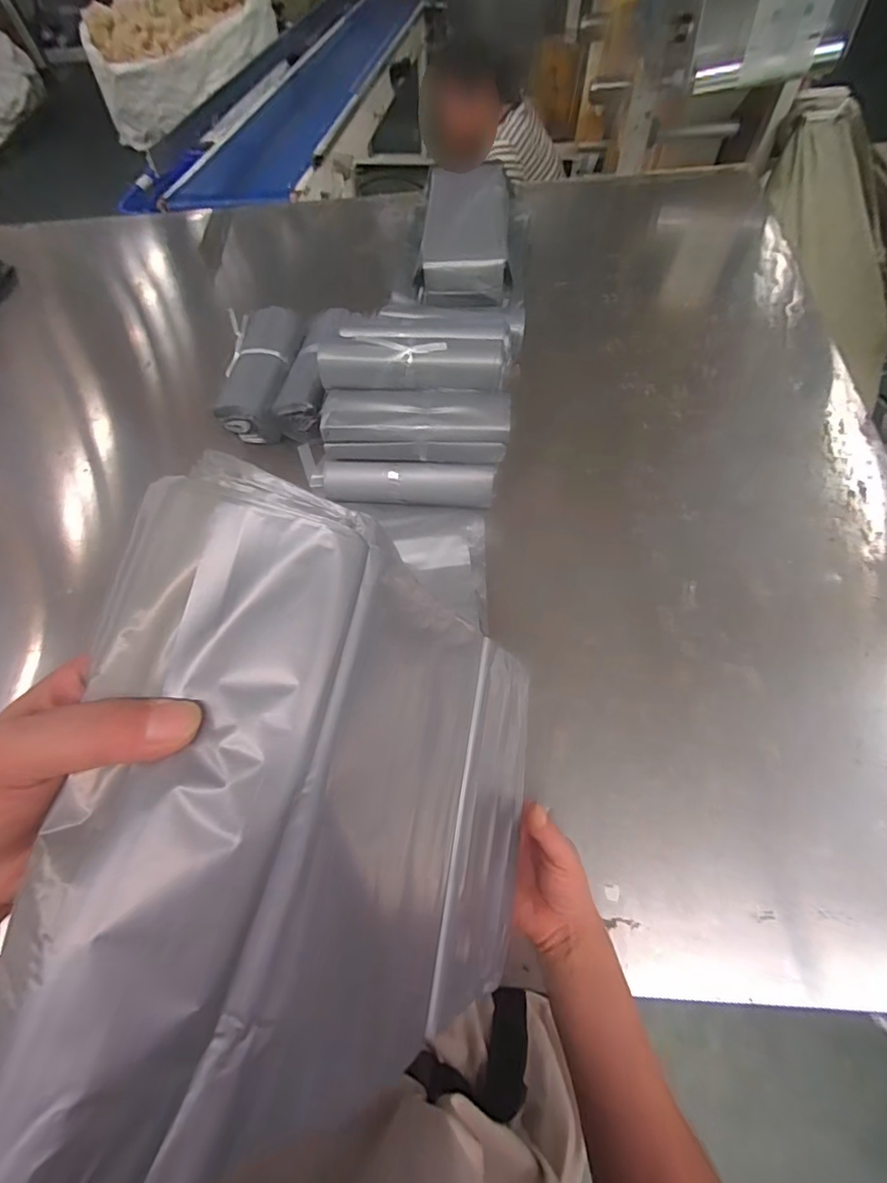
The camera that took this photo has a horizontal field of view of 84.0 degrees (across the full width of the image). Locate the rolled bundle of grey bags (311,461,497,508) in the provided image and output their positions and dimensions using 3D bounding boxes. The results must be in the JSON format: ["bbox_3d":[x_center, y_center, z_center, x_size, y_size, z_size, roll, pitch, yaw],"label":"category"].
[{"bbox_3d":[-0.063,-0.144,0.669,0.259,0.049,0.040,6,65,7],"label":"rolled bundle of grey bags"}]

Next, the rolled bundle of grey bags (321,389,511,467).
[{"bbox_3d":[-0.038,-0.217,0.639,0.242,0.061,0.079,5,65,7],"label":"rolled bundle of grey bags"}]

